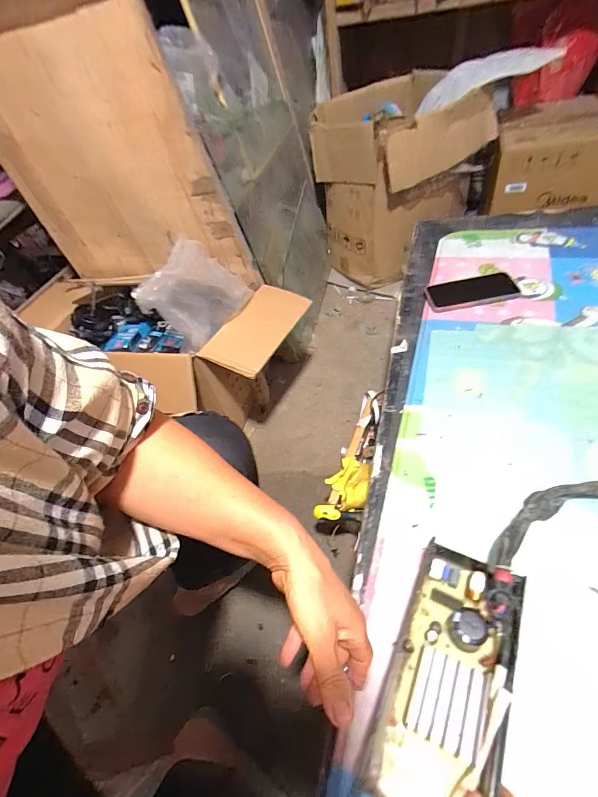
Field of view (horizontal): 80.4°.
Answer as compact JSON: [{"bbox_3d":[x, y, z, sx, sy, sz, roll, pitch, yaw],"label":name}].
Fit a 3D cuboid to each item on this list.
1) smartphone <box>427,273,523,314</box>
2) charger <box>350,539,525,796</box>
[{"bbox_3d":[0.324,-0.202,0.666,0.154,0.010,0.085,-15,50,2],"label":"smartphone"},{"bbox_3d":[0.131,0.242,0.312,0.092,0.051,0.204,21,59,27],"label":"charger"}]

